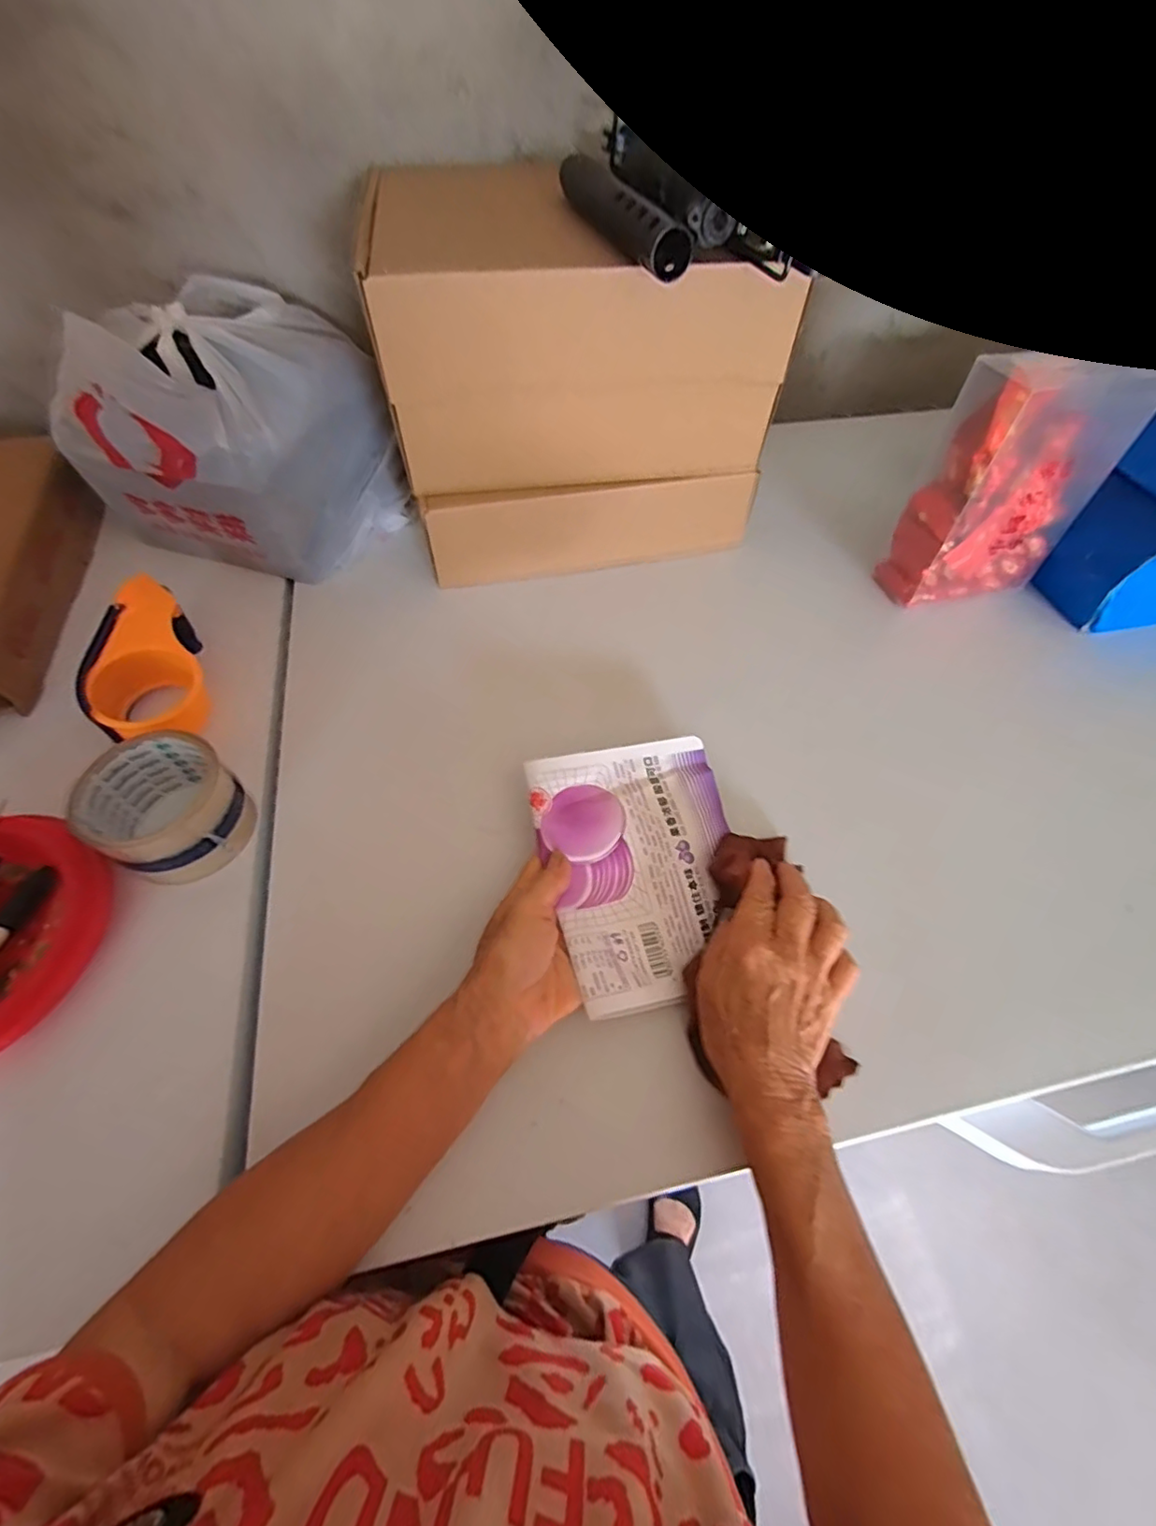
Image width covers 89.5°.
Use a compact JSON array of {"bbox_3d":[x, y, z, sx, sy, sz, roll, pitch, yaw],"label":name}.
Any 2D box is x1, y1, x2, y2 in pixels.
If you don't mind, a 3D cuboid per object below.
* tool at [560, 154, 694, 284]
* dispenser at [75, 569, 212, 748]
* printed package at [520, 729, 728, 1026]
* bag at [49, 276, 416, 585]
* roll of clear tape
[{"bbox_3d":[0.032,-0.395,0.416,0.033,0.035,0.168,-19,59,-14],"label":"tool"},{"bbox_3d":[-0.343,-0.077,0.471,0.078,0.062,0.138,-20,60,-14],"label":"dispenser"},{"bbox_3d":[0.048,0.067,0.398,0.133,0.026,0.175,-11,58,-9],"label":"printed package"},{"bbox_3d":[-0.304,-0.294,0.541,0.195,0.195,0.206,28,60,15],"label":"bag"},{"bbox_3d":[-0.282,0.034,0.407,0.085,0.065,0.083,1,57,-1],"label":"roll of clear tape"}]

